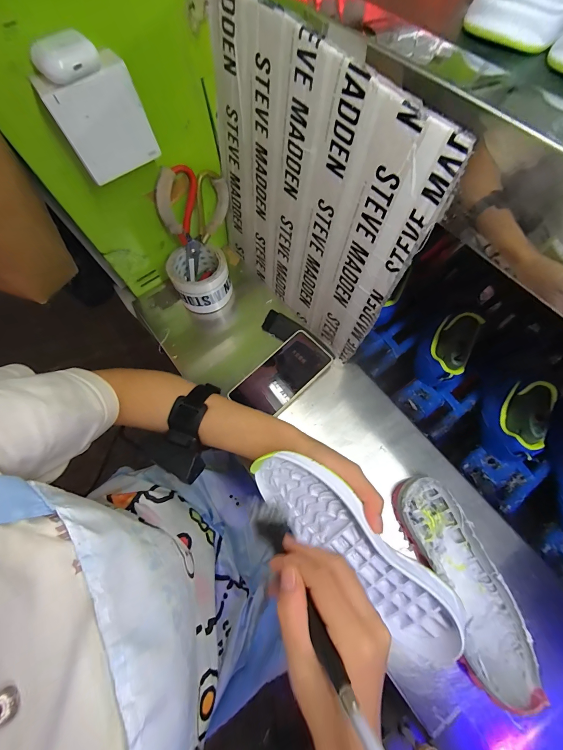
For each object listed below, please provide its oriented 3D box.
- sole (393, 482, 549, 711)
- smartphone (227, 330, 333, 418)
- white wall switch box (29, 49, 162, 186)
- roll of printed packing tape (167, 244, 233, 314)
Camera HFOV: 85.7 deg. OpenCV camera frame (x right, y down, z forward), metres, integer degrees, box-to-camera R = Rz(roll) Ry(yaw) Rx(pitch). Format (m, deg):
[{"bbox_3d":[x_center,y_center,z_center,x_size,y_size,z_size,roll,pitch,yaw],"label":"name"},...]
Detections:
[{"bbox_3d":[0.221,0.249,0.375,0.087,0.039,0.243,-19,69,-5],"label":"sole"},{"bbox_3d":[0.003,0.002,0.488,0.157,0.015,0.080,-42,73,-13],"label":"smartphone"},{"bbox_3d":[-0.188,-0.269,0.324,0.084,0.085,0.034,-36,72,-11],"label":"white wall switch box"},{"bbox_3d":[-0.140,-0.167,0.528,0.093,0.072,0.092,-31,71,-10],"label":"roll of printed packing tape"}]

